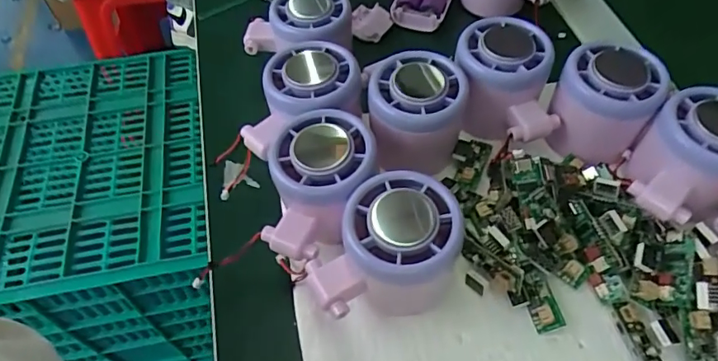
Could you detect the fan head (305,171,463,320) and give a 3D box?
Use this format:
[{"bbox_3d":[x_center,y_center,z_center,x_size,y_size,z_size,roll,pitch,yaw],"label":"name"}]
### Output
[{"bbox_3d":[0.011,0.035,0.248,0.074,0.057,0.053,-12,56,-6],"label":"fan head"}]

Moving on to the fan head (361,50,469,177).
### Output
[{"bbox_3d":[0.032,-0.035,0.299,0.054,0.067,0.051,-1,54,1],"label":"fan head"}]

